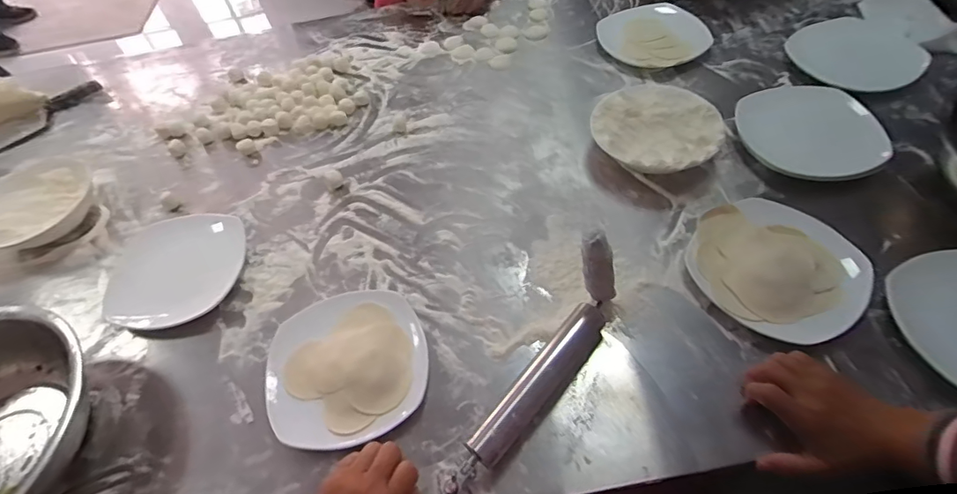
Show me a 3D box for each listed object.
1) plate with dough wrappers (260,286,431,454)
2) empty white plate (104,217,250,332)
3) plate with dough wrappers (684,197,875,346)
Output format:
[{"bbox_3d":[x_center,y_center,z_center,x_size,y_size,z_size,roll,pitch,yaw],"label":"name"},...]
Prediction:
[{"bbox_3d":[-0.151,0.134,0.565,0.174,0.026,0.174,-14,54,-5],"label":"plate with dough wrappers"},{"bbox_3d":[-0.418,0.022,0.679,0.187,0.014,0.190,-13,53,-4],"label":"empty white plate"},{"bbox_3d":[0.357,0.022,0.591,0.188,0.034,0.188,-3,53,3],"label":"plate with dough wrappers"}]

